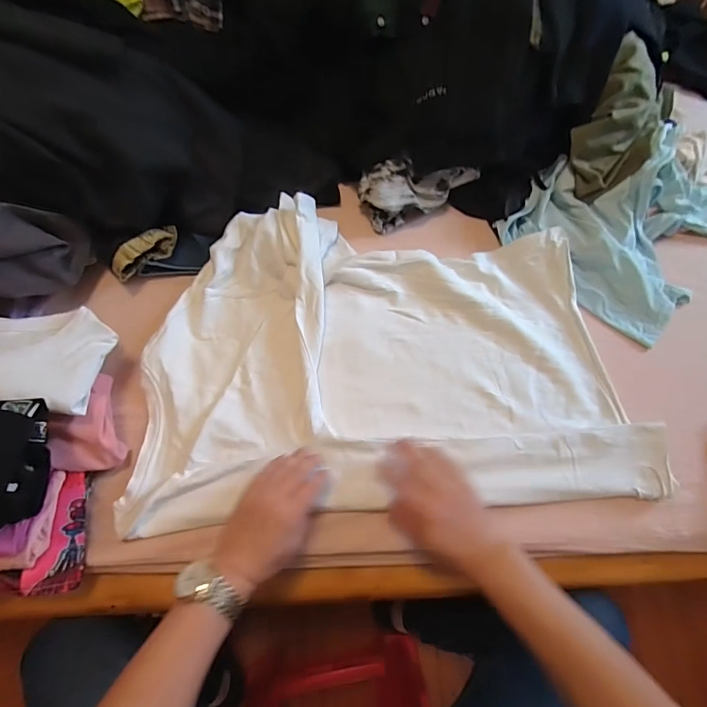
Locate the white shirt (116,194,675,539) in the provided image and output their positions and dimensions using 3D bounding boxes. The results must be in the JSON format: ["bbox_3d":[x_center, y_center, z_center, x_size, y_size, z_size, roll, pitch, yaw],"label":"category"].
[{"bbox_3d":[0.040,-0.006,0.600,0.670,0.060,0.445,-4,70,-1],"label":"white shirt"}]

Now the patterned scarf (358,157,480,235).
[{"bbox_3d":[0.105,-0.282,0.689,0.188,0.062,0.089,-25,72,-10],"label":"patterned scarf"}]

